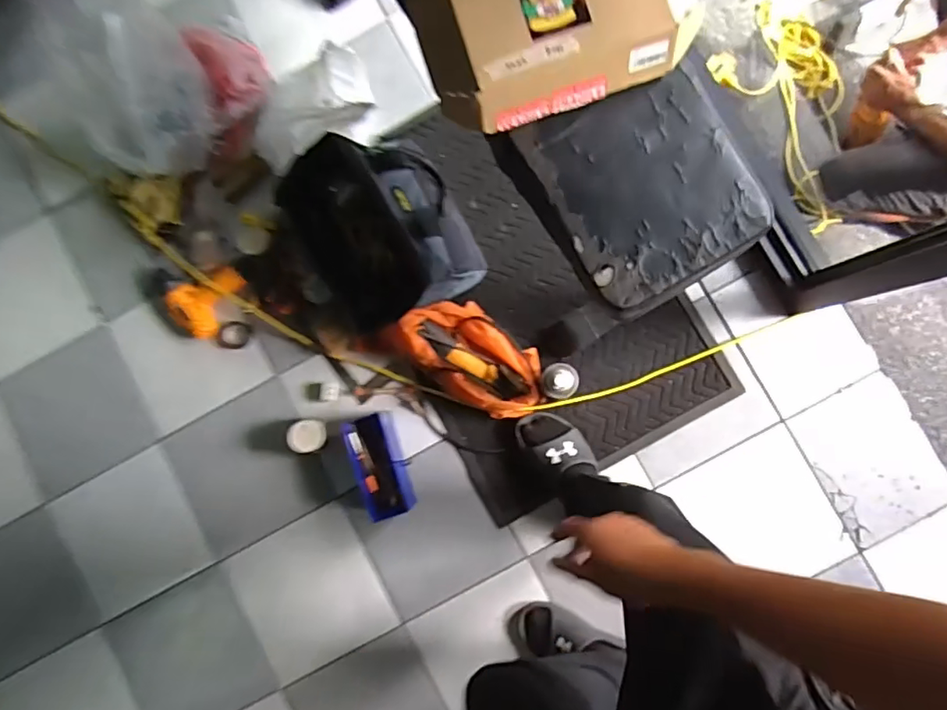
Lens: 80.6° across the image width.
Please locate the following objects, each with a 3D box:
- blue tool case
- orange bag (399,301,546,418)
[{"bbox_3d":[-0.195,0.230,1.172,0.096,0.081,0.210,-17,87,3],"label":"blue tool case"},{"bbox_3d":[-0.002,0.007,1.165,0.325,0.125,0.182,40,91,4],"label":"orange bag"}]

